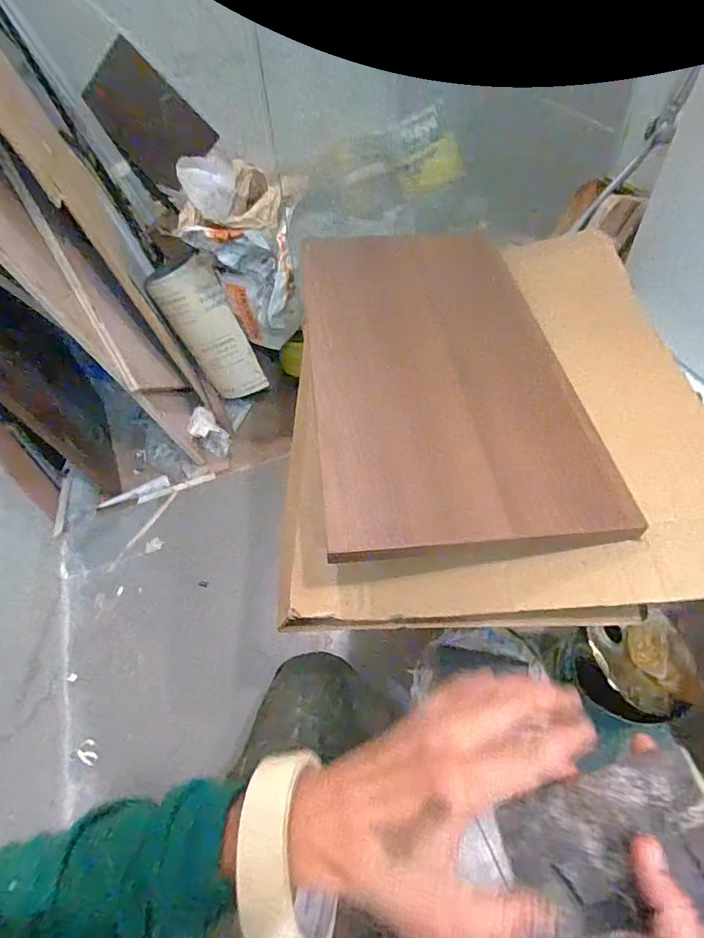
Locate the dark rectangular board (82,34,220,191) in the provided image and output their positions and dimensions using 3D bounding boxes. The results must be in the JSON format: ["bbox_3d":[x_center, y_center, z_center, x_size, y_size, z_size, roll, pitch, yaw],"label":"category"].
[{"bbox_3d":[-0.541,-0.943,1.294,0.023,0.289,0.245,7,67,47],"label":"dark rectangular board"}]

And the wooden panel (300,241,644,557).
[{"bbox_3d":[0.090,-0.125,0.518,0.260,0.016,0.461,-4,55,-4],"label":"wooden panel"}]

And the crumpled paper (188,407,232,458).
[{"bbox_3d":[-0.351,-0.093,1.168,0.081,0.083,0.129,-24,54,-14],"label":"crumpled paper"}]

